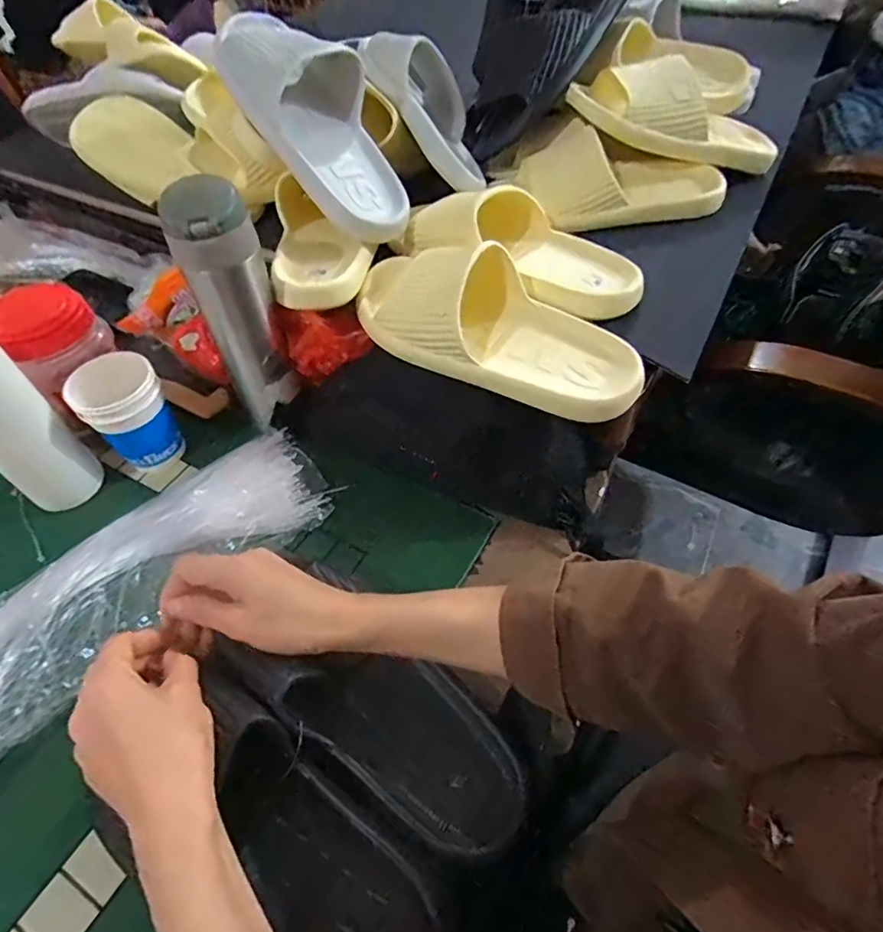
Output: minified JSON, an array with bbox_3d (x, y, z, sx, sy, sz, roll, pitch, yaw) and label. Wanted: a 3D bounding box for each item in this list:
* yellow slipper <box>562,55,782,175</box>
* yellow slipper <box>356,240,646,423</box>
[{"bbox_3d":[0.251,-0.365,0.569,0.238,0.059,0.089,10,51,-12],"label":"yellow slipper"},{"bbox_3d":[0.037,-0.124,0.444,0.257,0.068,0.091,24,58,21],"label":"yellow slipper"}]

